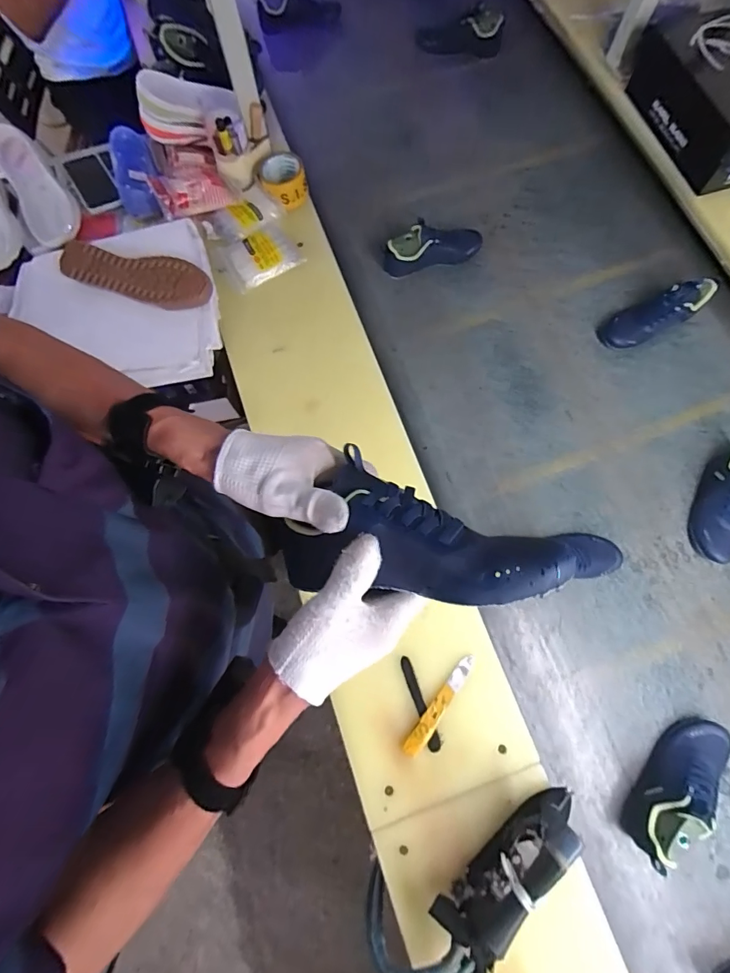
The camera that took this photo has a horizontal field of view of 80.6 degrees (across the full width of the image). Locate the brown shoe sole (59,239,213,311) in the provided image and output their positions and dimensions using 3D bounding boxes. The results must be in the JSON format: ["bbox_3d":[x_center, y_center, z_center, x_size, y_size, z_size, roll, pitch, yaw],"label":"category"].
[{"bbox_3d":[-0.441,-0.399,0.814,0.290,0.031,0.085,13,75,3],"label":"brown shoe sole"}]

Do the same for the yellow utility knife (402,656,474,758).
[{"bbox_3d":[0.114,0.330,0.650,0.026,0.018,0.167,37,77,9],"label":"yellow utility knife"}]

